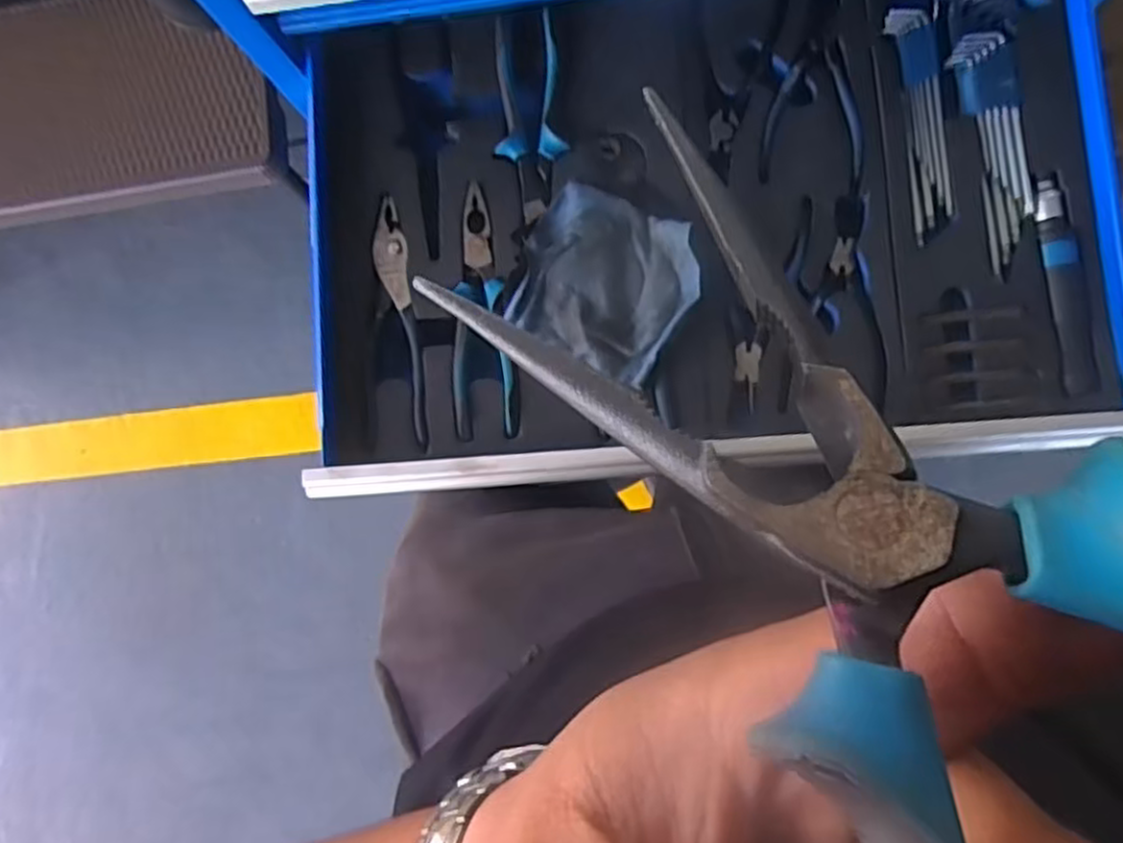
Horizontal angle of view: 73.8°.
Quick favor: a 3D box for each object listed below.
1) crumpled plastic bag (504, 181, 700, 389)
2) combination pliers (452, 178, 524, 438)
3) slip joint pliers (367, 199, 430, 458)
[{"bbox_3d":[0.032,-0.107,0.562,0.128,0.030,0.119,29,88,9],"label":"crumpled plastic bag"},{"bbox_3d":[-0.064,-0.085,0.577,0.051,0.015,0.195,-5,83,6],"label":"combination pliers"},{"bbox_3d":[-0.135,-0.079,0.592,0.046,0.017,0.198,-6,83,6],"label":"slip joint pliers"}]

